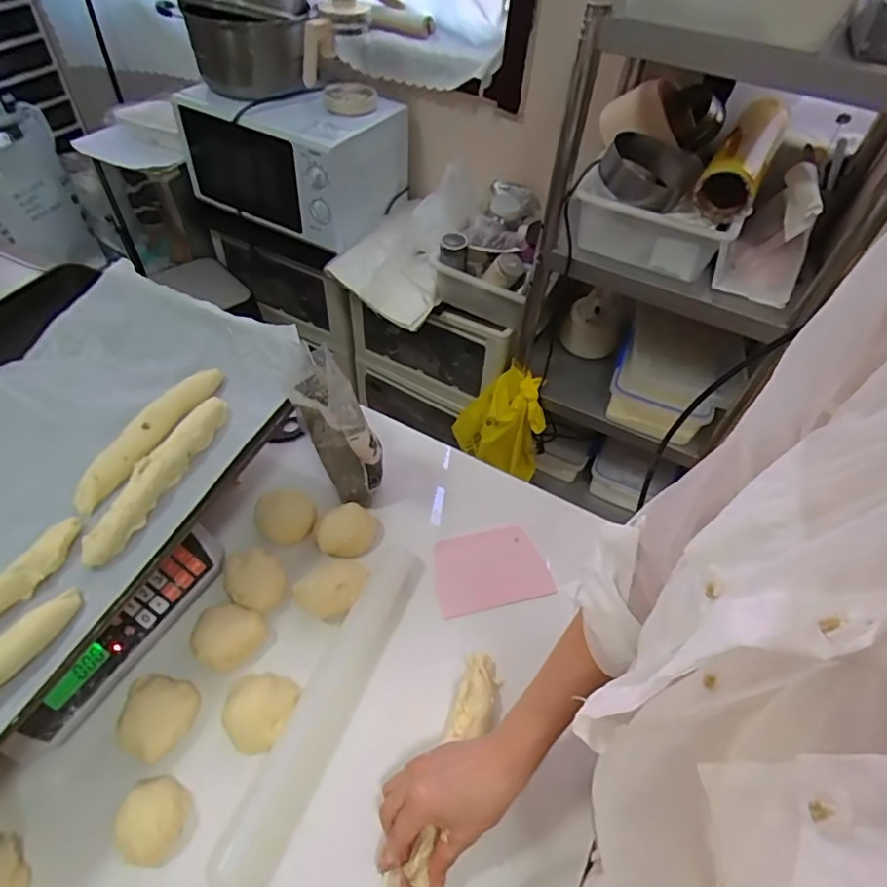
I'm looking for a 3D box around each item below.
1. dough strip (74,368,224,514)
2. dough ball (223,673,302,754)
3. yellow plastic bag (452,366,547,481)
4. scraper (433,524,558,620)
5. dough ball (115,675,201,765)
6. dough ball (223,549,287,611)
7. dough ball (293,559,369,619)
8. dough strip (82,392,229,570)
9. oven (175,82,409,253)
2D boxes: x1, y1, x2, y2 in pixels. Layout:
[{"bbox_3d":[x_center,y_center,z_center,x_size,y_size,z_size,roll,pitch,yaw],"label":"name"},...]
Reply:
[{"bbox_3d":[-0.299,-0.015,0.565,0.026,0.026,0.195,19,51,11],"label":"dough strip"},{"bbox_3d":[-0.171,0.242,0.507,0.063,0.035,0.068,22,52,13],"label":"dough ball"},{"bbox_3d":[0.147,-0.054,1.385,0.161,0.298,0.184,-14,53,-15],"label":"yellow plastic bag"},{"bbox_3d":[0.050,0.141,0.622,0.126,0.008,0.092,-9,52,-14],"label":"scraper"},{"bbox_3d":[-0.258,0.242,0.492,0.059,0.042,0.064,2,50,-3],"label":"dough ball"},{"bbox_3d":[-0.196,0.142,0.574,0.057,0.036,0.072,-30,59,-26],"label":"dough ball"},{"bbox_3d":[-0.115,0.153,0.577,0.077,0.034,0.053,-17,54,-18],"label":"dough ball"},{"bbox_3d":[-0.275,0.025,0.536,0.029,0.029,0.199,16,51,9],"label":"dough strip"},{"bbox_3d":[-0.393,-0.737,1.394,0.496,0.264,0.298,30,54,19],"label":"oven"}]

